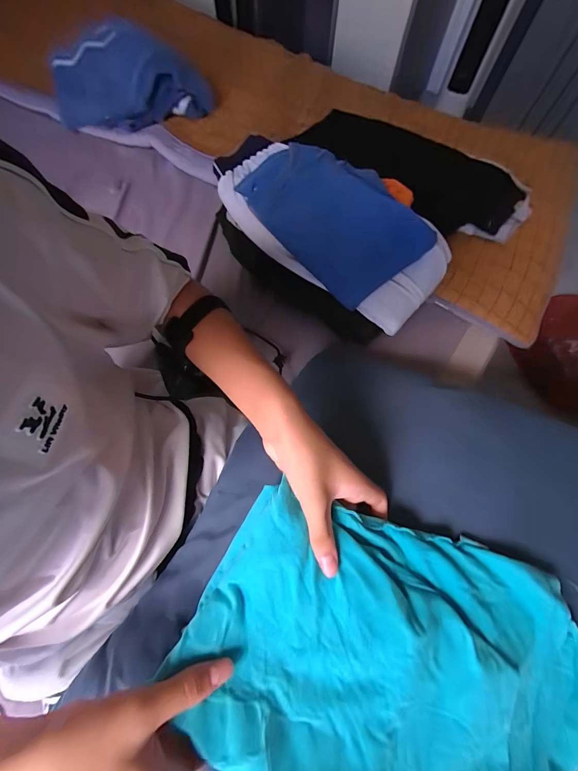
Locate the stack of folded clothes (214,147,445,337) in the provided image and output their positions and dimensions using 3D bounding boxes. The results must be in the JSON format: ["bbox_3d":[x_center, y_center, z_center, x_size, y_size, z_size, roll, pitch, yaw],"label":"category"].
[{"bbox_3d":[0.085,-0.283,0.554,0.388,0.072,0.213,42,74,13],"label":"stack of folded clothes"}]

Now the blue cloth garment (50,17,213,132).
[{"bbox_3d":[-0.388,-0.737,0.772,0.383,0.062,0.225,9,102,3],"label":"blue cloth garment"}]

